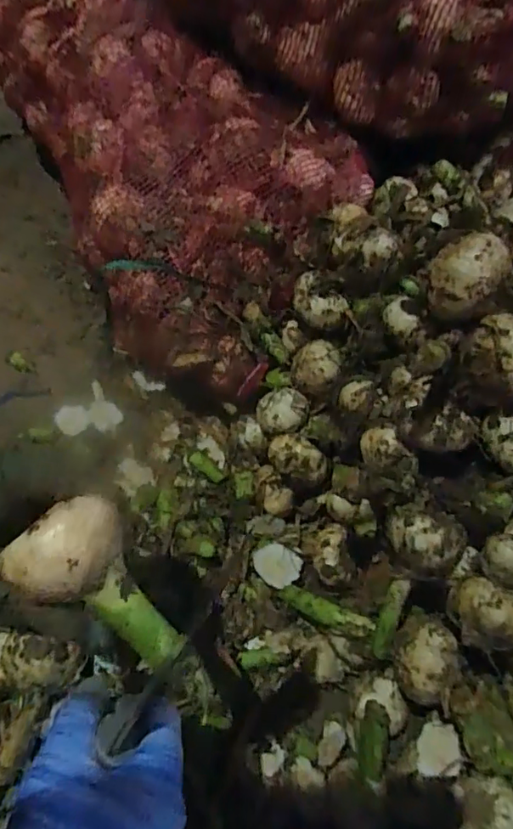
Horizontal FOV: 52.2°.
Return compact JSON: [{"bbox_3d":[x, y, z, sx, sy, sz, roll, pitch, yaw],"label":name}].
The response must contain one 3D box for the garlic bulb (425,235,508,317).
[{"bbox_3d":[0.131,-0.086,0.320,0.045,0.035,0.032,-22,69,-9],"label":"garlic bulb"}]

